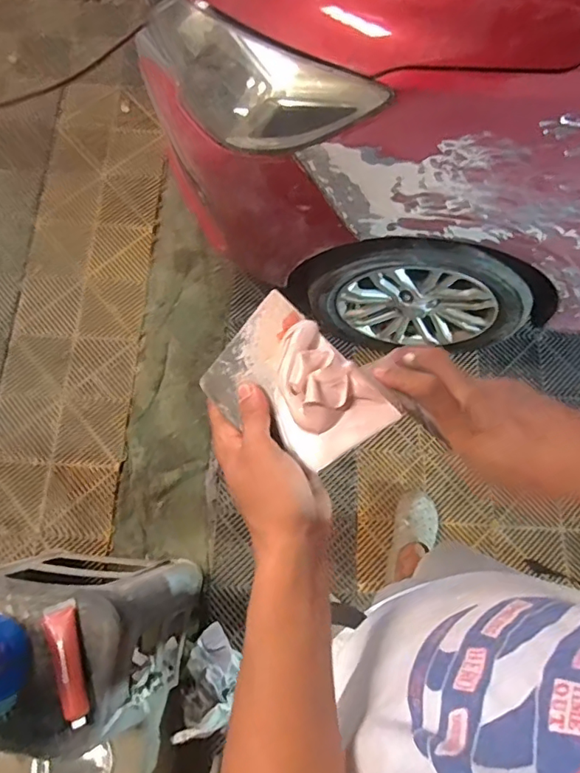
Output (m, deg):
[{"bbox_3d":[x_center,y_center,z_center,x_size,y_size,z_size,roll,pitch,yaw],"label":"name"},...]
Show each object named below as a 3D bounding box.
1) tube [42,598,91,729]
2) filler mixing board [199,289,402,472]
[{"bbox_3d":[-0.350,0.433,0.802,0.050,0.025,0.176,-16,74,-7],"label":"tube"},{"bbox_3d":[0.002,0.000,0.394,0.094,0.036,0.136,-42,77,-10],"label":"filler mixing board"}]

